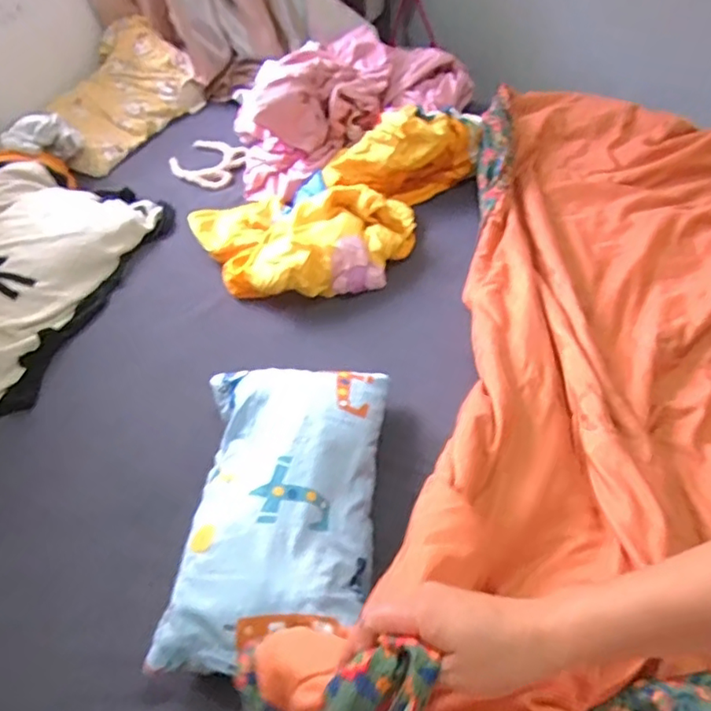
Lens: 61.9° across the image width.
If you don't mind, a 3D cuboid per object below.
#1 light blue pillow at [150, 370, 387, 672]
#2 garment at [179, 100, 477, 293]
[{"bbox_3d":[-0.092,0.187,0.773,0.248,0.097,0.403,0,51,6],"label":"light blue pillow"},{"bbox_3d":[-0.016,-0.306,1.147,0.581,0.118,0.366,-18,52,-9],"label":"garment"}]

